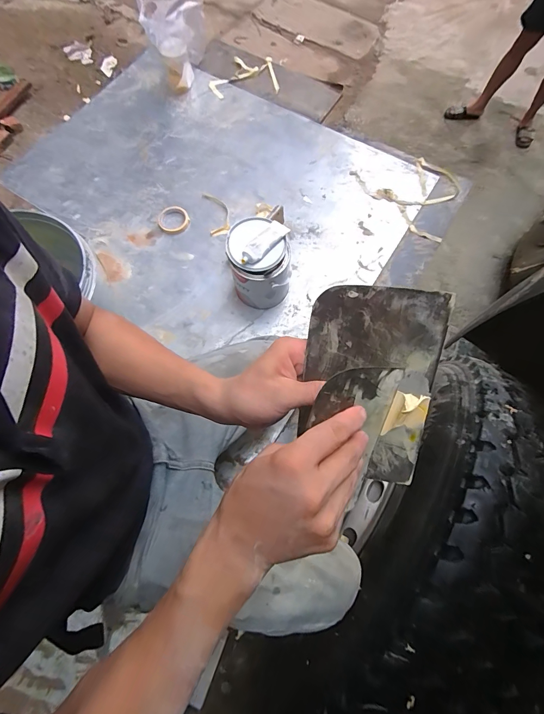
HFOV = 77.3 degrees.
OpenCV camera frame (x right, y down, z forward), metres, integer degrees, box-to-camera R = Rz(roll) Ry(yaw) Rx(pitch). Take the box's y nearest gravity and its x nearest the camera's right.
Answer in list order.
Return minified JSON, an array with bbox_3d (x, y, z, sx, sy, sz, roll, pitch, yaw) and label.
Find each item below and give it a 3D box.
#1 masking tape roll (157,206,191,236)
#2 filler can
[{"bbox_3d":[-0.311,-0.431,1.073,0.101,0.018,0.098,1,70,-2],"label":"masking tape roll"},{"bbox_3d":[-0.034,-0.242,0.914,0.160,0.180,0.159,1,70,-2],"label":"filler can"}]

